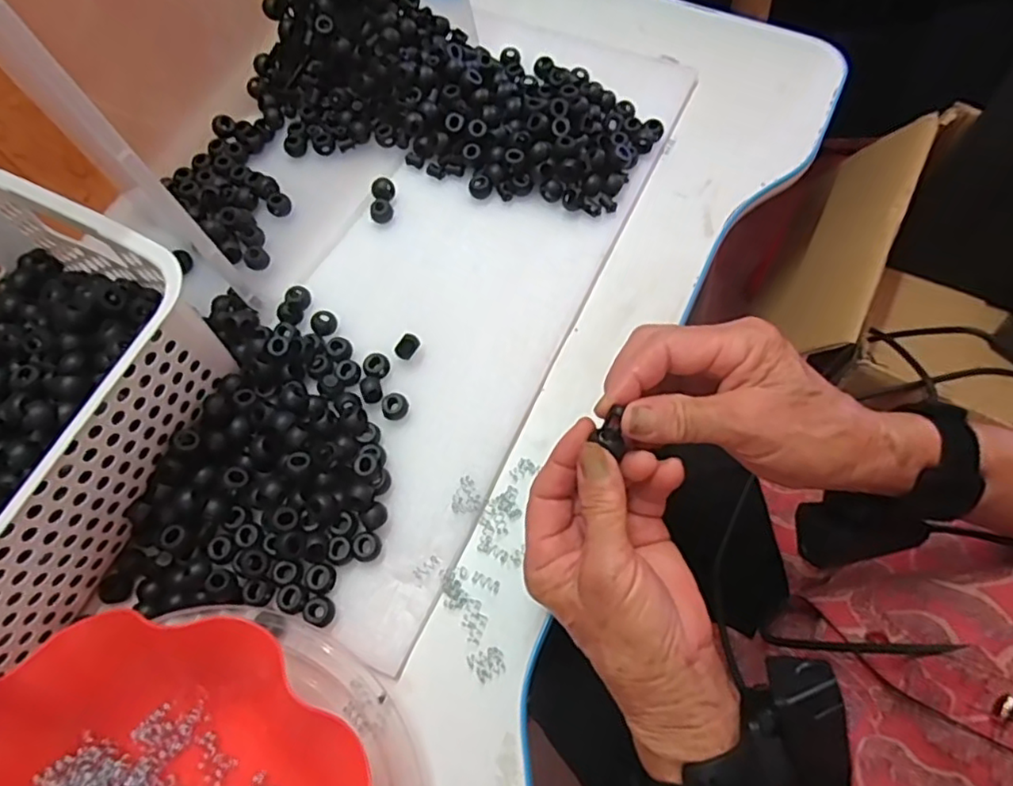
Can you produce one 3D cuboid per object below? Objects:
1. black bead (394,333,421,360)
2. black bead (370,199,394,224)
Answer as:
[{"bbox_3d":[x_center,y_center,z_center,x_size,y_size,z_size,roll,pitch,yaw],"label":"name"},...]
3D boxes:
[{"bbox_3d":[-0.067,-0.031,0.419,0.011,0.011,0.017,34,72,15],"label":"black bead"},{"bbox_3d":[-0.095,-0.138,0.470,0.017,0.009,0.016,-1,67,2],"label":"black bead"}]

